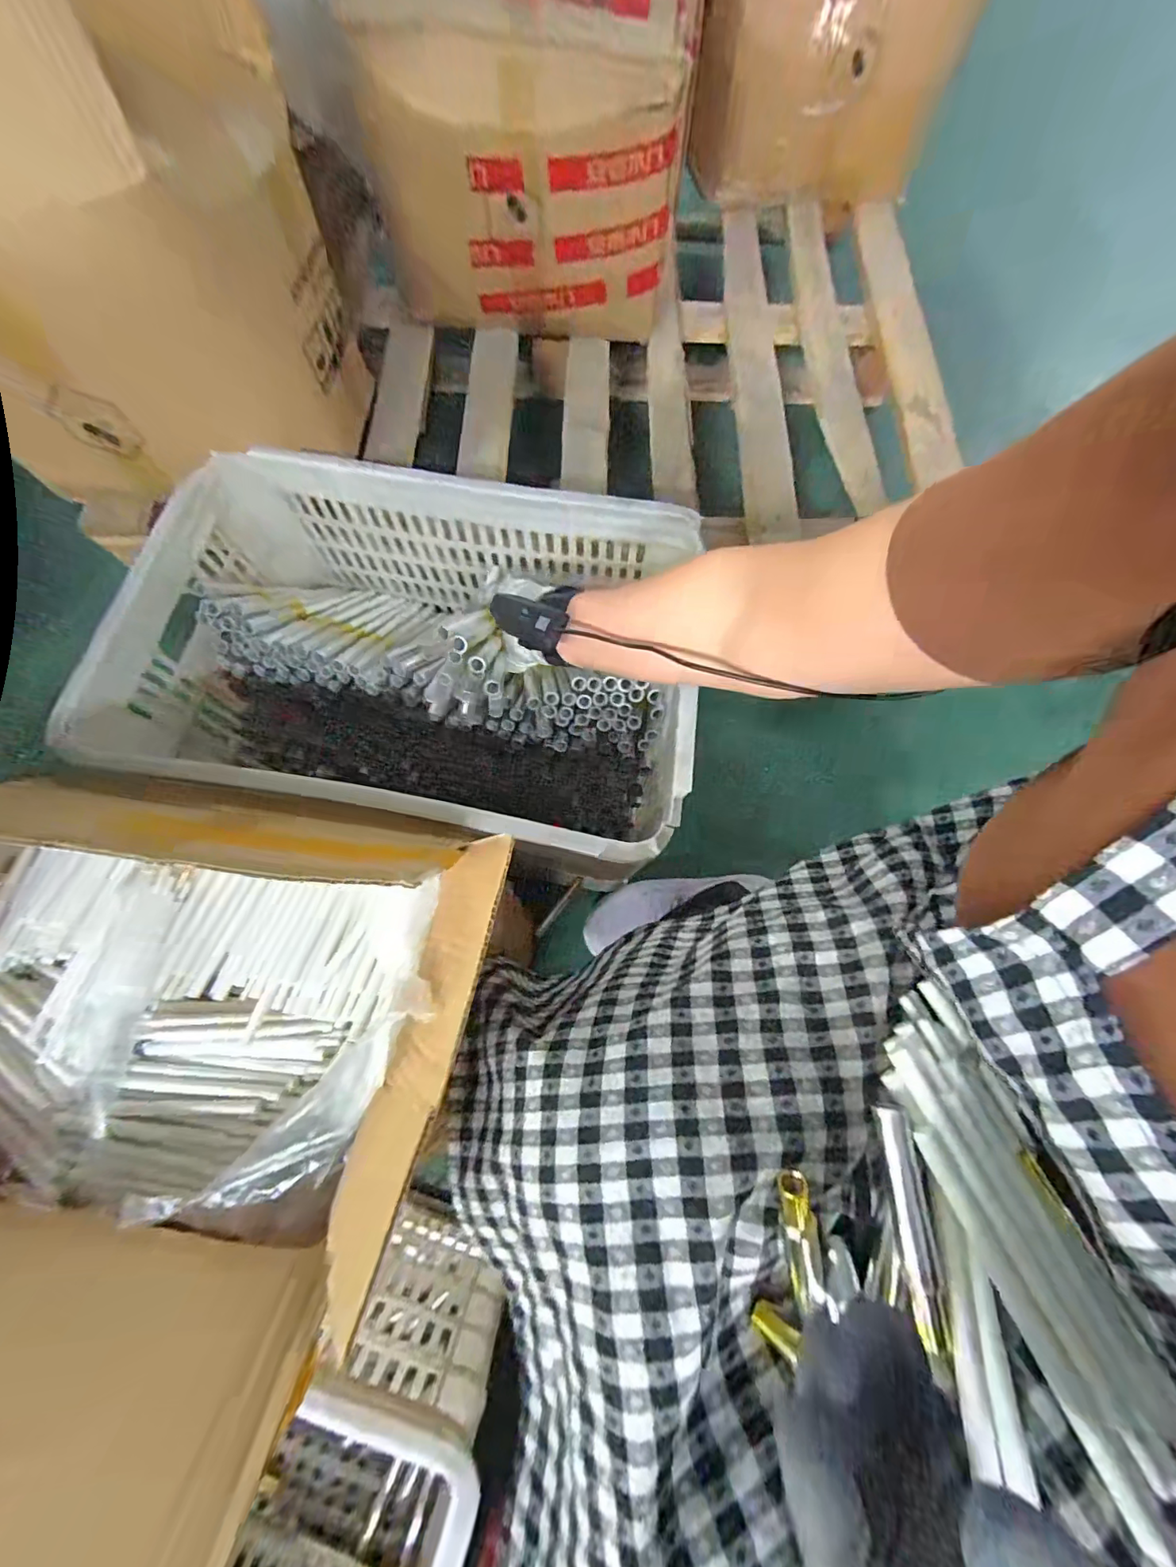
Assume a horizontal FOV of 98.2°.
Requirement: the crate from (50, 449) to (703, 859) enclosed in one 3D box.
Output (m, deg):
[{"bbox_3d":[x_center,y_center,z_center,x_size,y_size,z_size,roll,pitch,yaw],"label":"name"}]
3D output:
[{"bbox_3d":[-0.176,-0.119,0.560,0.529,0.200,0.345,7,73,2],"label":"crate"}]

